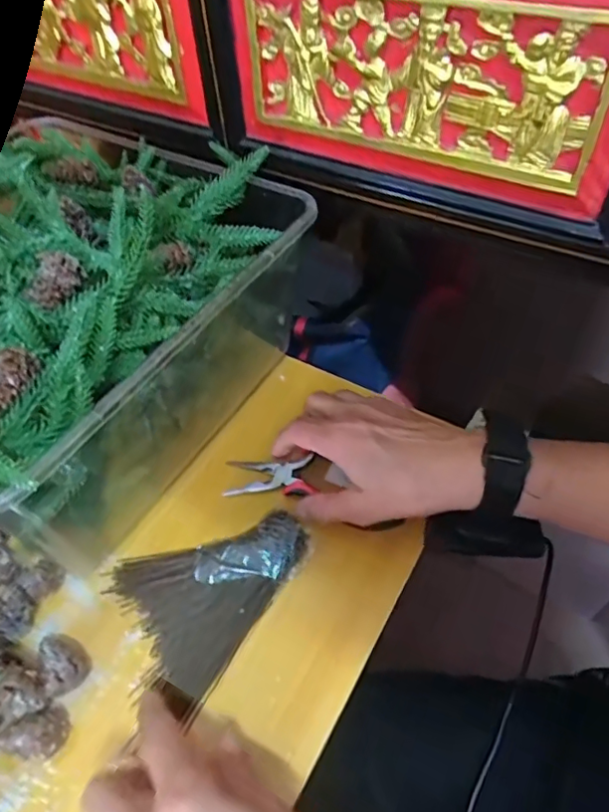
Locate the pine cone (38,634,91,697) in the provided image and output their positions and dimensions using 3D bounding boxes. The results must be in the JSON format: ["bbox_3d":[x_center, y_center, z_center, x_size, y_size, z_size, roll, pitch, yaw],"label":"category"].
[{"bbox_3d":[-0.144,0.152,0.335,0.023,0.023,0.039,-33,56,-22],"label":"pine cone"}]

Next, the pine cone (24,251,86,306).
[{"bbox_3d":[-0.139,-0.070,0.312,0.028,0.020,0.022,-7,51,-4],"label":"pine cone"}]

